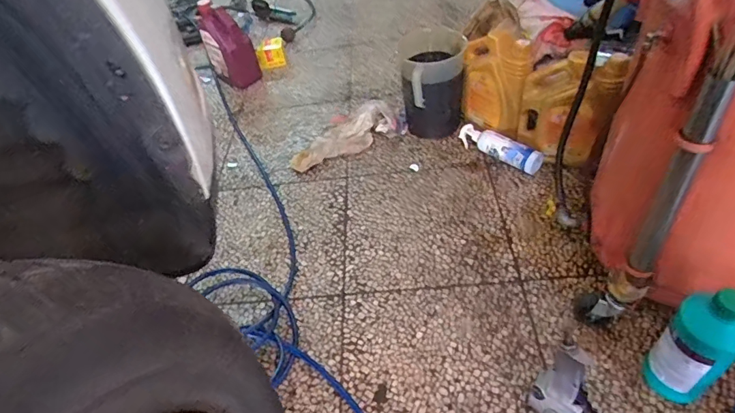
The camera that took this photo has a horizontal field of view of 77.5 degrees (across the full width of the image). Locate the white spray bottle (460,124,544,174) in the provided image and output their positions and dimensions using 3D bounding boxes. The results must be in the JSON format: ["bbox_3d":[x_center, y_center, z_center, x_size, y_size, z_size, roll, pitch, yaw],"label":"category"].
[{"bbox_3d":[0.361,-0.169,1.260,0.251,0.079,0.051,28,57,31],"label":"white spray bottle"}]

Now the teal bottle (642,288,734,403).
[{"bbox_3d":[0.525,0.233,0.734,0.075,0.261,0.093,-27,48,-16],"label":"teal bottle"}]

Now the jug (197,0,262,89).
[{"bbox_3d":[-0.510,-0.593,1.666,0.119,0.261,0.182,-39,52,-25],"label":"jug"}]

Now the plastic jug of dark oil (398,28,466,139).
[{"bbox_3d":[0.193,-0.355,1.331,0.171,0.274,0.204,3,47,12],"label":"plastic jug of dark oil"}]

